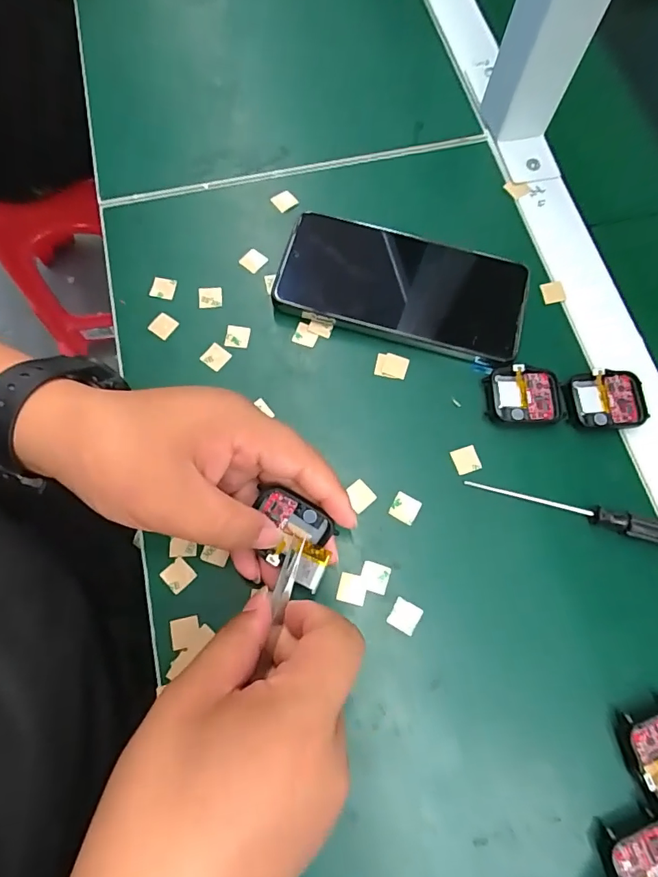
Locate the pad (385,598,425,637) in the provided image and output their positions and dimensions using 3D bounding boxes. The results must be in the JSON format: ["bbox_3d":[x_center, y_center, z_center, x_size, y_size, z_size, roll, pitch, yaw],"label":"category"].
[{"bbox_3d":[0.042,0.098,0.263,0.015,0.004,0.016,29,75,10],"label":"pad"}]

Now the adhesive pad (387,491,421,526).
[{"bbox_3d":[0.045,0.041,0.281,0.015,0.004,0.016,27,75,10],"label":"adhesive pad"}]

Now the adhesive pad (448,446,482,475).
[{"bbox_3d":[0.084,0.013,0.291,0.016,0.004,0.015,-18,73,-5],"label":"adhesive pad"}]

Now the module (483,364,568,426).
[{"bbox_3d":[0.123,-0.027,0.298,0.047,0.007,0.036,0,72,1],"label":"module"}]

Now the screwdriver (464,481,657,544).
[{"bbox_3d":[0.147,0.043,0.276,0.130,0.010,0.011,14,73,6],"label":"screwdriver"}]

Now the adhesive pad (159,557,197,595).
[{"bbox_3d":[-0.085,0.077,0.268,0.015,0.004,0.015,42,78,13],"label":"adhesive pad"}]

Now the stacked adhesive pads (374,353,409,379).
[{"bbox_3d":[0.041,-0.048,0.308,0.020,0.004,0.016,12,73,5],"label":"stacked adhesive pads"}]

